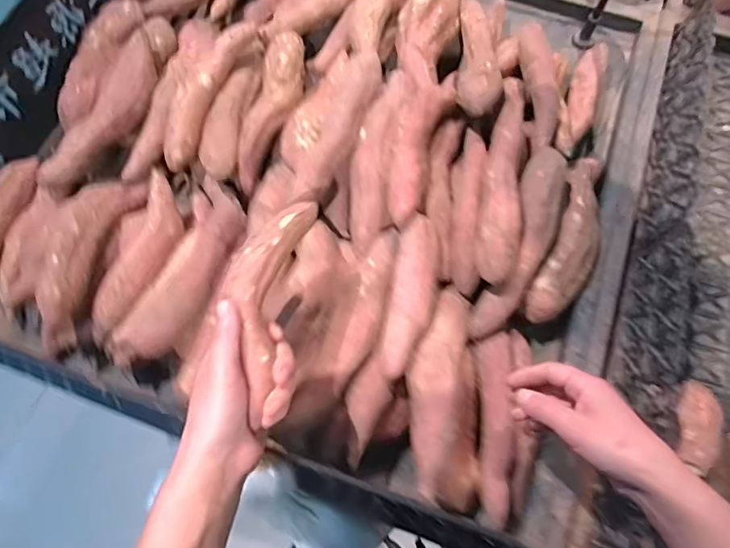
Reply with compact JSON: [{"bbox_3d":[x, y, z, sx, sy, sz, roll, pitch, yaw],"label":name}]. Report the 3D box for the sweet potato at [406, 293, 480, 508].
[{"bbox_3d":[0.085,0.125,0.521,0.078,0.081,0.220,-1,71,-1],"label":"sweet potato"}]

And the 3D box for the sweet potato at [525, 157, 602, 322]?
[{"bbox_3d":[0.257,-0.048,0.618,0.072,0.050,0.244,23,72,8],"label":"sweet potato"}]

